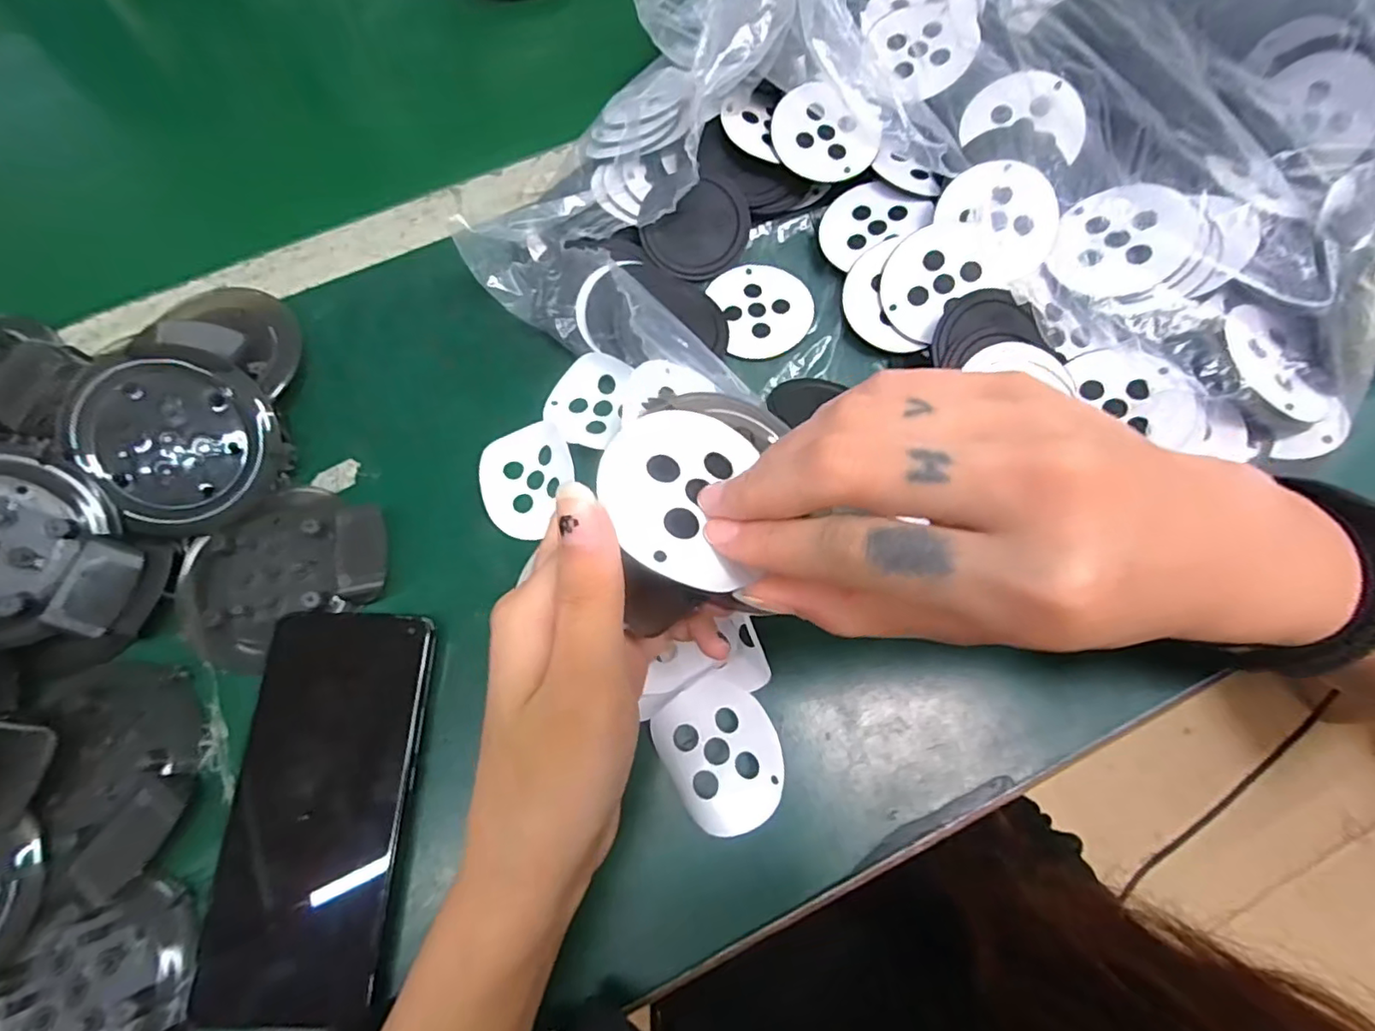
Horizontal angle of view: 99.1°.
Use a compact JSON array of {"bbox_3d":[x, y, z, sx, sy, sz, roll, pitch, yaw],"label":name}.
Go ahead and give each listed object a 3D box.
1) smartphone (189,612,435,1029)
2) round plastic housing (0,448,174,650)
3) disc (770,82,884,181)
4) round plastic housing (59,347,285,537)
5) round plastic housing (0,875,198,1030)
[{"bbox_3d":[-0.152,0.119,0.245,0.073,0.011,0.155,1,71,1],"label":"smartphone"},{"bbox_3d":[-0.296,0.014,0.259,0.115,0.028,0.079,17,79,-17],"label":"round plastic housing"},{"bbox_3d":[0.079,-0.218,0.334,0.059,0.004,0.052,-7,91,5],"label":"disc"},{"bbox_3d":[-0.245,-0.037,0.285,0.085,0.018,0.085,0,91,-15],"label":"round plastic housing"},{"bbox_3d":[-0.228,0.196,0.222,0.085,0.019,0.083,0,71,1],"label":"round plastic housing"}]

